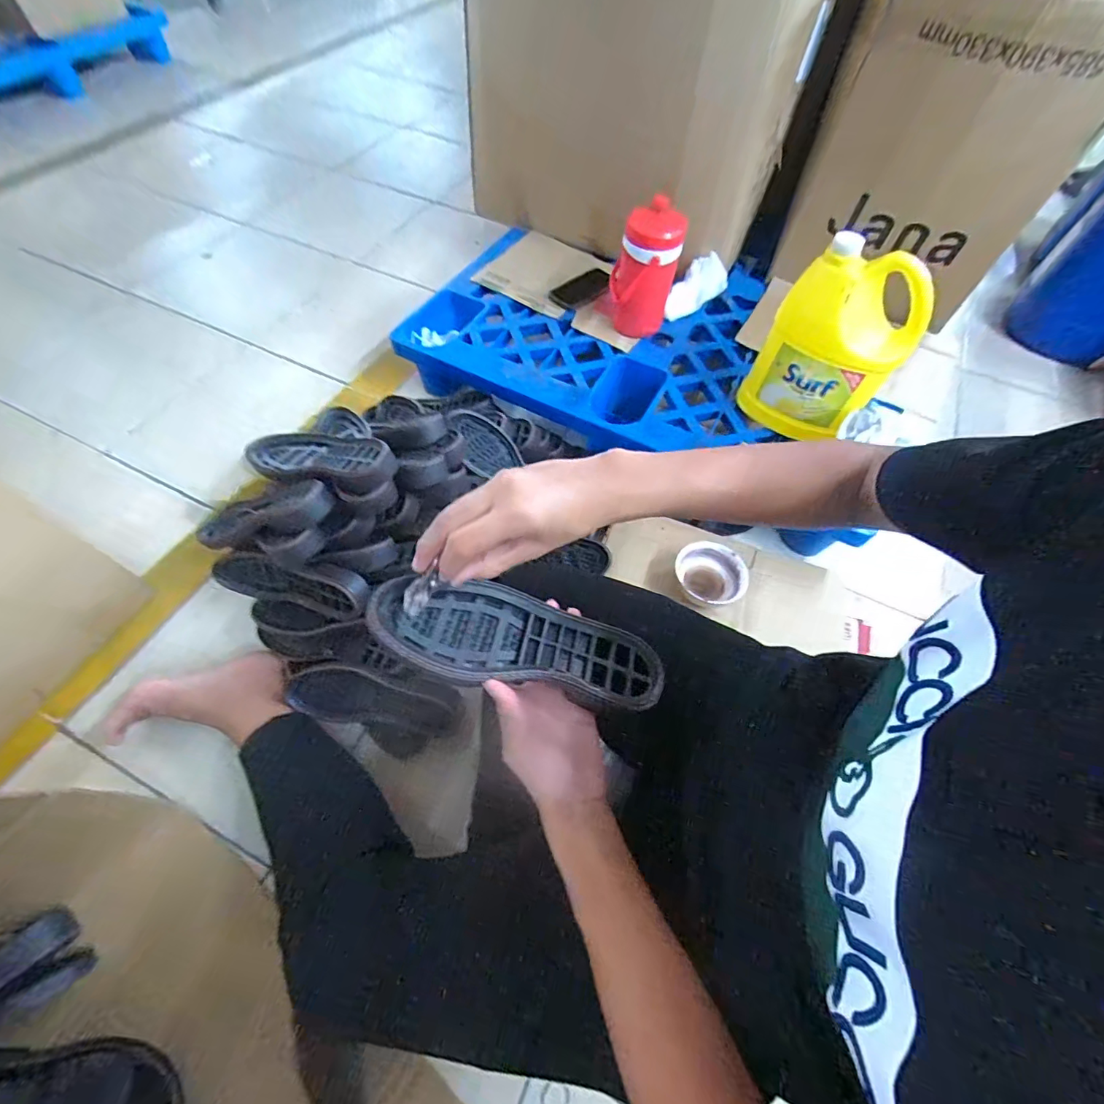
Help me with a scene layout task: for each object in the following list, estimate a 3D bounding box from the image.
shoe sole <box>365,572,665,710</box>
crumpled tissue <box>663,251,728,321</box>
[{"bbox_3d":[-0.022,0.075,0.415,0.249,0.030,0.090,16,58,-15],"label":"shoe sole"},{"bbox_3d":[0.311,-0.577,1.065,0.162,0.090,0.067,-38,68,-22],"label":"crumpled tissue"}]

